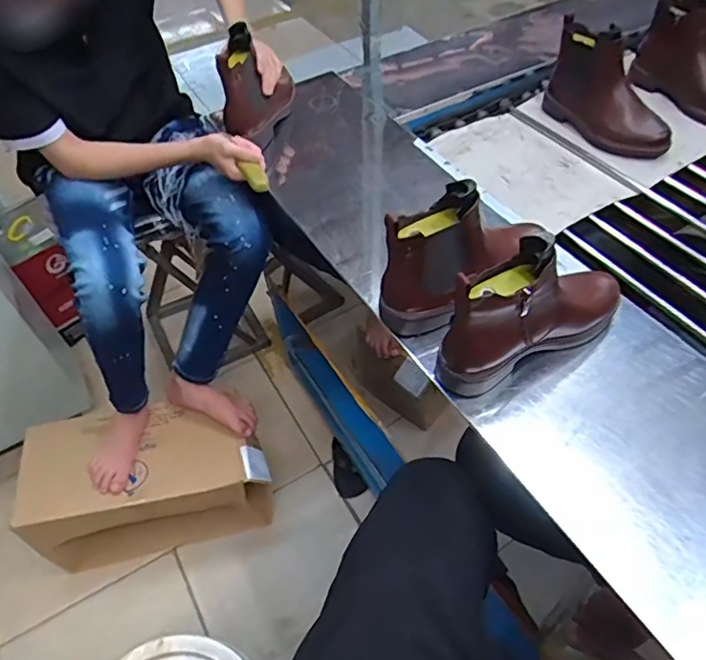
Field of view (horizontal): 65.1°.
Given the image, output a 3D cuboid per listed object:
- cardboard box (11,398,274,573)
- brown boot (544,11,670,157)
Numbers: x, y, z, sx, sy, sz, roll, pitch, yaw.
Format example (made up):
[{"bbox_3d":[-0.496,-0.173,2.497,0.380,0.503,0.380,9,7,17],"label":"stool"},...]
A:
[{"bbox_3d":[-0.439,0.332,1.244,0.474,0.256,0.238,-13,52,-8],"label":"cardboard box"},{"bbox_3d":[0.481,-0.458,1.029,0.116,0.168,0.260,-30,56,-20],"label":"brown boot"}]

